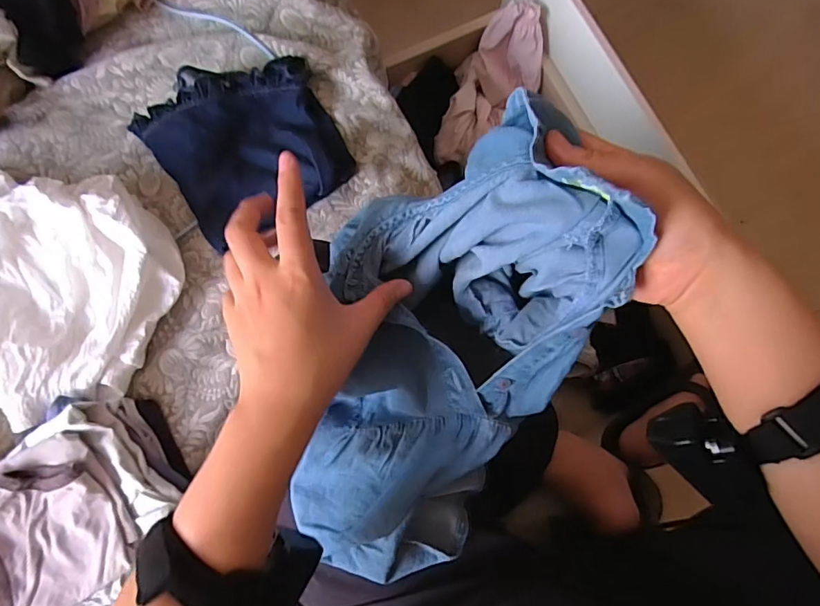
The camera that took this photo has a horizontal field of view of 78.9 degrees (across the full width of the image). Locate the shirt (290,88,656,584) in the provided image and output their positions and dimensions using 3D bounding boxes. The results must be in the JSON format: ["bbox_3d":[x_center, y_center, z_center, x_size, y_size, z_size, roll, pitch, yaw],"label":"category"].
[{"bbox_3d":[0.016,0.045,0.355,0.165,0.090,0.349,24,113,2],"label":"shirt"}]

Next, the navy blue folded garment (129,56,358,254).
[{"bbox_3d":[-0.188,-0.187,0.582,0.206,0.040,0.198,-31,83,-7],"label":"navy blue folded garment"}]

